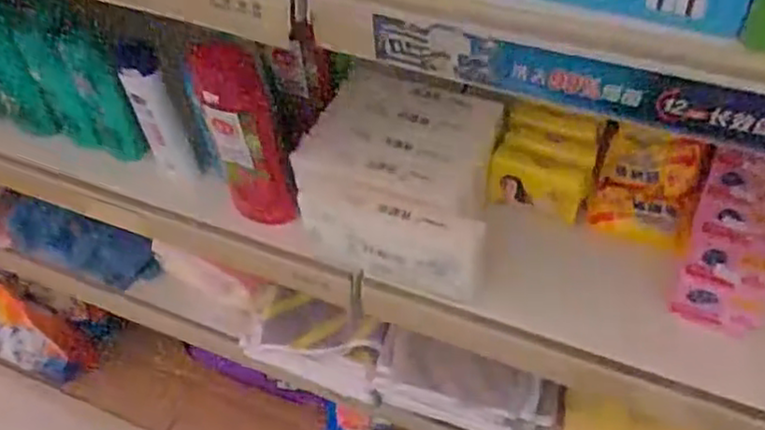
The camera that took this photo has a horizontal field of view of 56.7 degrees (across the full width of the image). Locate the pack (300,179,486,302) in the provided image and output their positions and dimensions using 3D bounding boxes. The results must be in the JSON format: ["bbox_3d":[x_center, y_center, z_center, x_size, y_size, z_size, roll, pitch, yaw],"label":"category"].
[{"bbox_3d":[0.005,0.020,0.688,0.182,0.087,0.043,15,54,17],"label":"pack"}]

